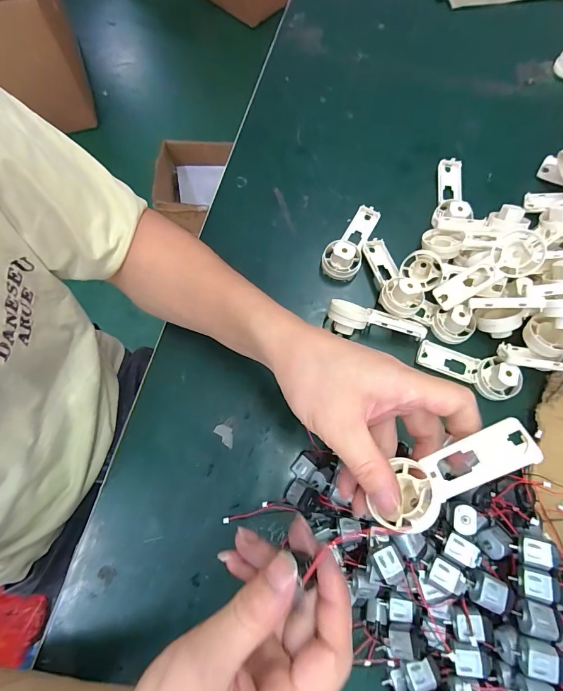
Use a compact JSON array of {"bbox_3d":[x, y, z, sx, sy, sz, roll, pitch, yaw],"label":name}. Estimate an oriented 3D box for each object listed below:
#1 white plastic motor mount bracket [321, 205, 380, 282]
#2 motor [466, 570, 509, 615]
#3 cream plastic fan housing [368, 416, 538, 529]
[{"bbox_3d":[0.072,-0.114,0.377,0.038,0.024,0.092,22,72,5],"label":"white plastic motor mount bracket"},{"bbox_3d":[0.135,0.162,0.240,0.026,0.013,0.019,25,72,6],"label":"motor"},{"bbox_3d":[0.091,0.071,0.202,0.093,0.015,0.033,-40,71,20],"label":"cream plastic fan housing"}]

